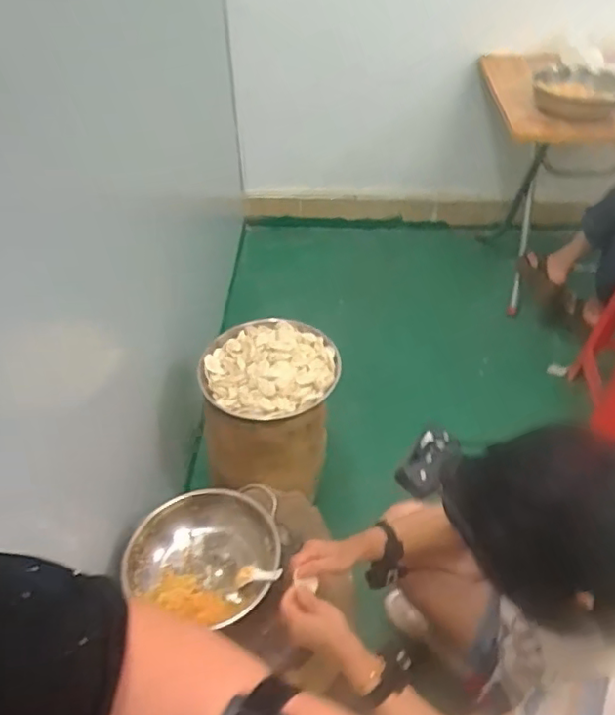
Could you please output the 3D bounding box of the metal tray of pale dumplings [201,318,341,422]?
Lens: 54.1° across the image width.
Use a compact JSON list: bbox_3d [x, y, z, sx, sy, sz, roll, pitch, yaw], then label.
[{"bbox_3d":[-0.085,0.016,1.345,0.304,0.063,0.276,-5,42,-4],"label":"metal tray of pale dumplings"}]

